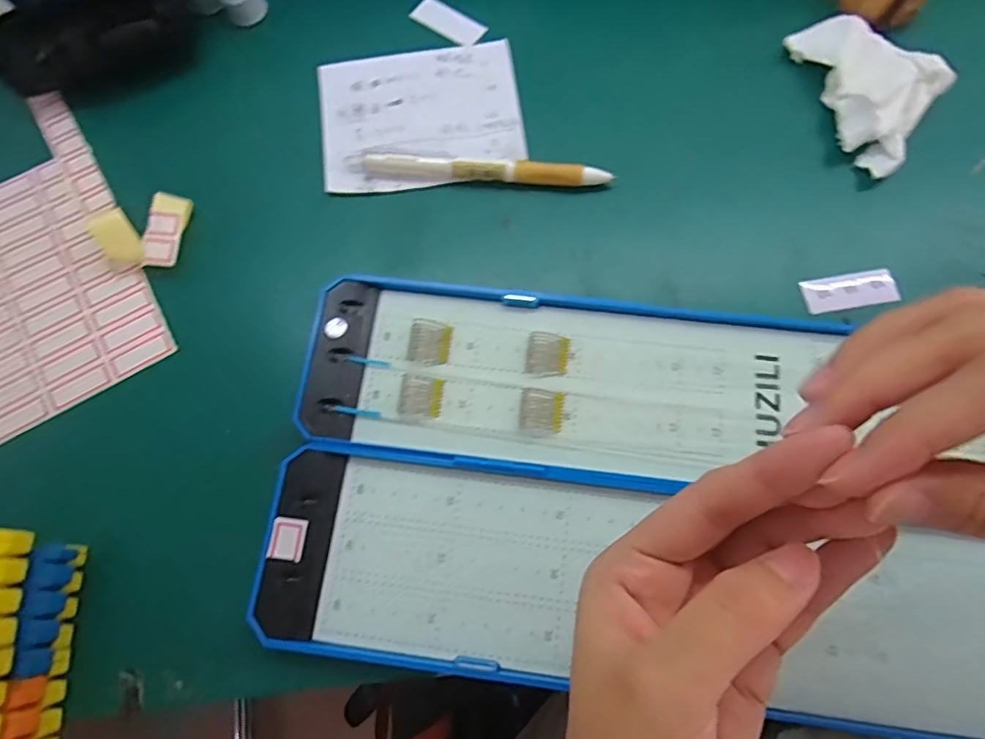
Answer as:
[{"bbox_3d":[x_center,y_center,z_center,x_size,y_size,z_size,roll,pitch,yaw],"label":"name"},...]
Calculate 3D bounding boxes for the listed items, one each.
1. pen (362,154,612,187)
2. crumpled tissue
[{"bbox_3d":[-0.003,-0.110,0.312,0.133,0.011,0.009,4,72,3],"label":"pen"},{"bbox_3d":[0.212,-0.154,0.314,0.060,0.024,0.095,-13,72,-3],"label":"crumpled tissue"}]

